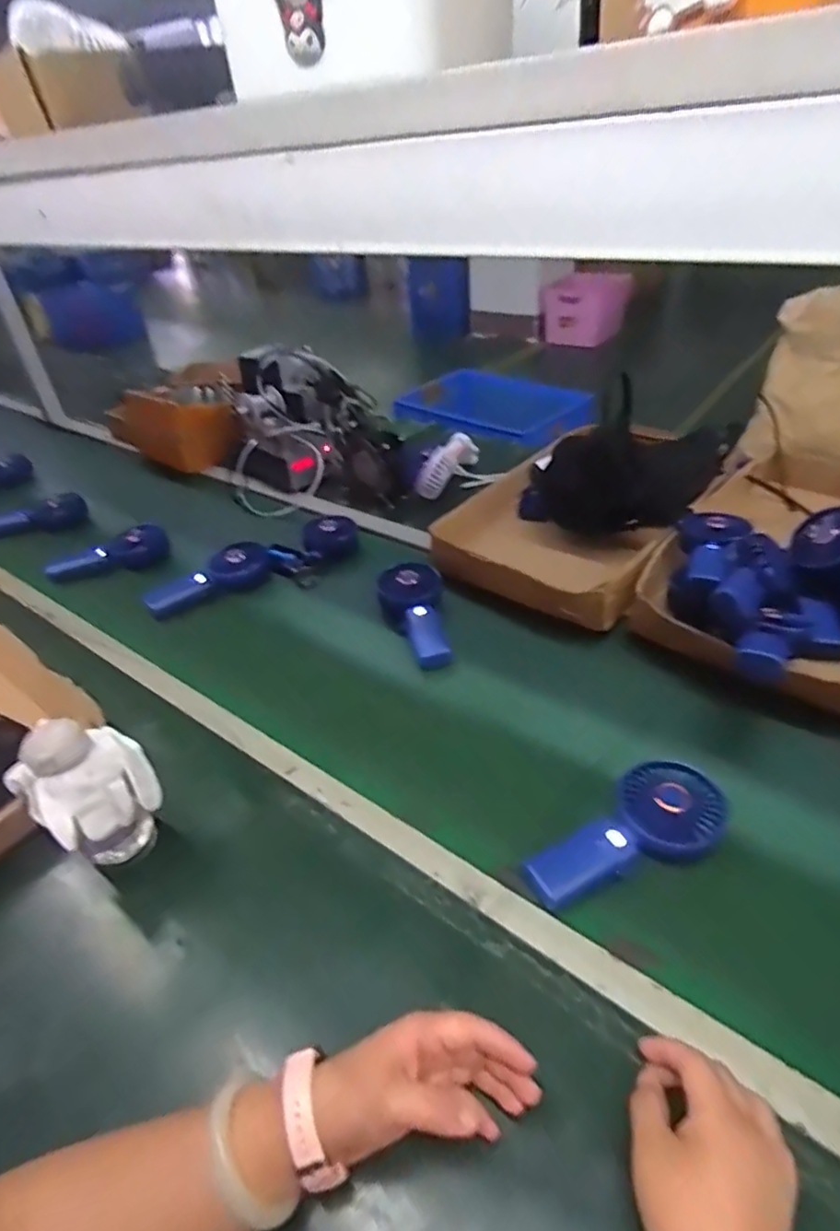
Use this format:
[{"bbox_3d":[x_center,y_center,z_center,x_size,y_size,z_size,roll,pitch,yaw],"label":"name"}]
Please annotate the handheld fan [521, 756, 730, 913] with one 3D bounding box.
[{"bbox_3d":[0.176,0.188,0.526,0.182,0.028,0.086,-28,42,-9],"label":"handheld fan"}]

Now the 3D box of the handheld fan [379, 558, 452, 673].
[{"bbox_3d":[-0.002,-0.006,0.816,0.077,0.034,0.181,-11,54,-12],"label":"handheld fan"}]

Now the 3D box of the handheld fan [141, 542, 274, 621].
[{"bbox_3d":[-0.308,-0.054,0.899,0.184,0.035,0.067,-30,44,-28],"label":"handheld fan"}]

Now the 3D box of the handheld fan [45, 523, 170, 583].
[{"bbox_3d":[-0.489,-0.092,0.976,0.178,0.057,0.047,-16,39,-13],"label":"handheld fan"}]

